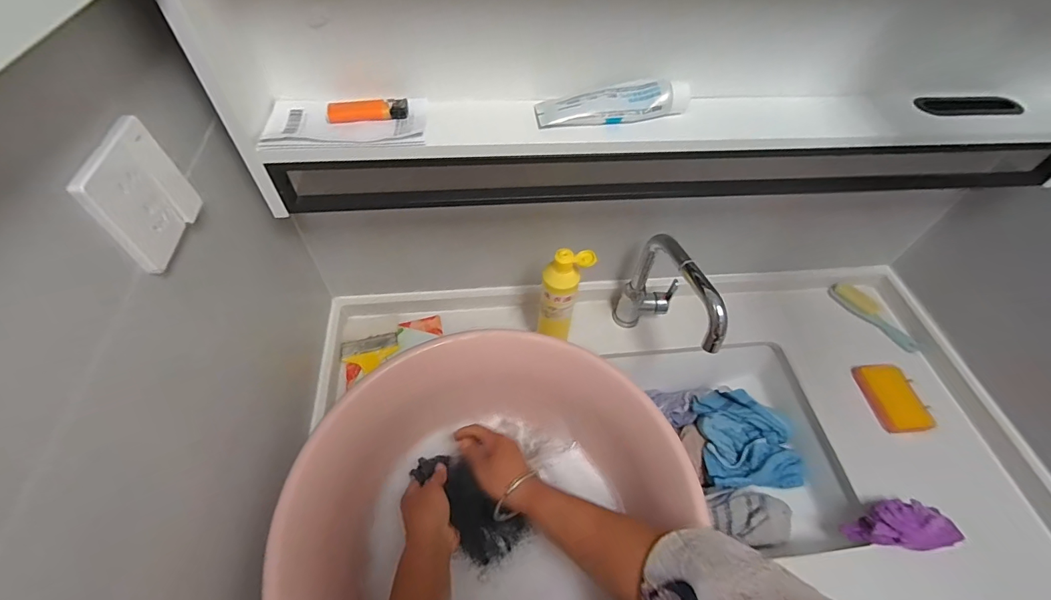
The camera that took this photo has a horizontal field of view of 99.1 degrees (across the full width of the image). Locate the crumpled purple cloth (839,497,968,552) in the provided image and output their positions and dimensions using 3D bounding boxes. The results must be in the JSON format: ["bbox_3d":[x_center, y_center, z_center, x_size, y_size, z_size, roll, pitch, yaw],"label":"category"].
[{"bbox_3d":[0.502,0.305,0.601,0.104,0.073,0.058,1,54,-2],"label":"crumpled purple cloth"}]

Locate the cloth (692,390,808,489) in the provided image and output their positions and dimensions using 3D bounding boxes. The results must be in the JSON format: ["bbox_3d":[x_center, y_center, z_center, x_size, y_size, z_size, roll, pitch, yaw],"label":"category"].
[{"bbox_3d":[0.369,0.229,0.746,0.140,0.051,0.153,0,54,-3],"label":"cloth"}]

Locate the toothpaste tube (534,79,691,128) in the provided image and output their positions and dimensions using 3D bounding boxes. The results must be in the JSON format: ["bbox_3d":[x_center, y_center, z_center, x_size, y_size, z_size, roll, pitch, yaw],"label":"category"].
[{"bbox_3d":[0.095,-0.214,0.483,0.162,0.029,0.046,-5,54,-7],"label":"toothpaste tube"}]

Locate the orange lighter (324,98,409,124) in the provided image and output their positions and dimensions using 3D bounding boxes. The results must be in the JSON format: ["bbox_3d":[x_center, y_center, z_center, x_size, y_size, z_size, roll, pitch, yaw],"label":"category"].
[{"bbox_3d":[-0.164,-0.197,0.467,0.081,0.014,0.021,-9,55,-10],"label":"orange lighter"}]

